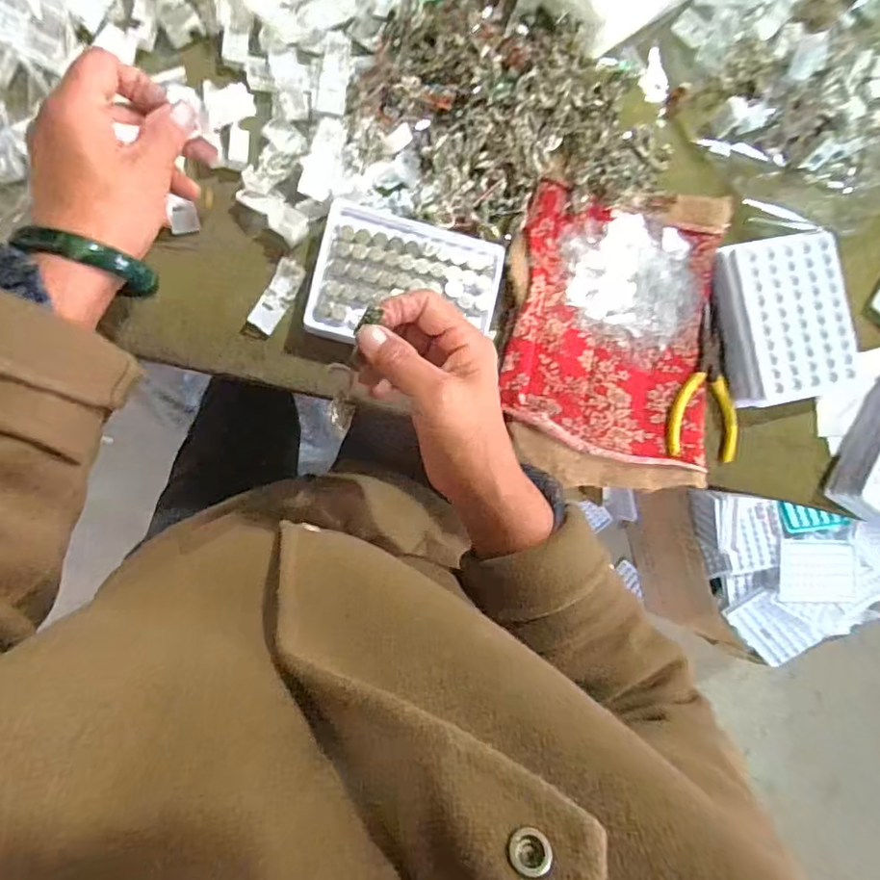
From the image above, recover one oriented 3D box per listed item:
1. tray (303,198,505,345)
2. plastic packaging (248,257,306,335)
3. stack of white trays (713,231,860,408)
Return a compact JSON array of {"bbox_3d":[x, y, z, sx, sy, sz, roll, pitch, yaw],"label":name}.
[{"bbox_3d":[-0.025,-0.114,0.410,0.130,0.023,0.099,13,88,-8],"label":"tray"},{"bbox_3d":[-0.120,-0.106,0.409,0.020,0.008,0.056,28,86,-7],"label":"plastic packaging"},{"bbox_3d":[0.274,-0.096,0.441,0.097,0.026,0.126,-10,91,-8],"label":"stack of white trays"}]

